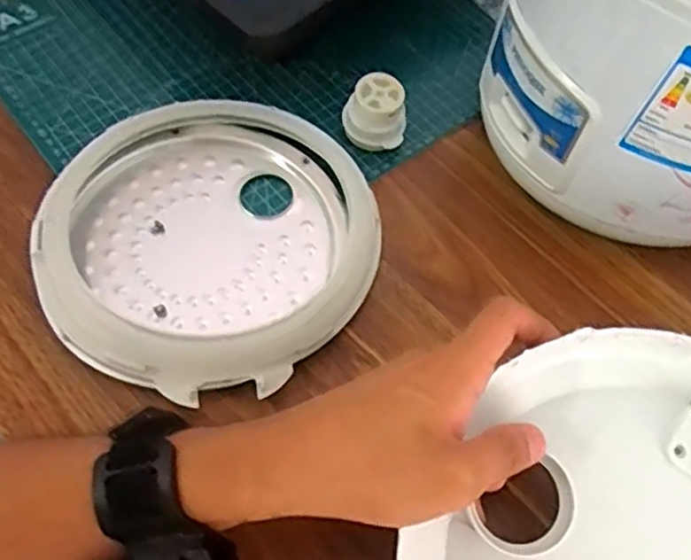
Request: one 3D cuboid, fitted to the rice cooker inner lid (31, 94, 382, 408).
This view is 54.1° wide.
[{"bbox_3d":[-0.076,-0.026,0.398,0.190,0.034,0.182,2,59,-3],"label":"rice cooker inner lid"}]

